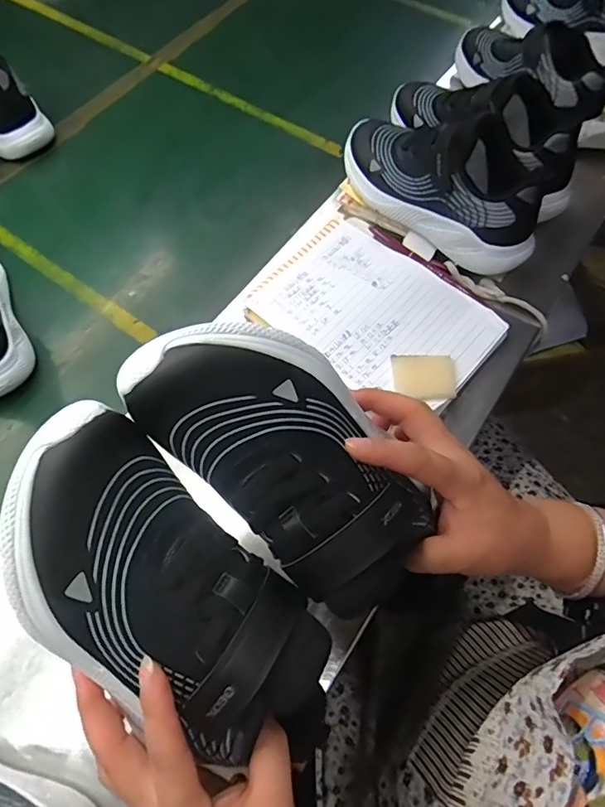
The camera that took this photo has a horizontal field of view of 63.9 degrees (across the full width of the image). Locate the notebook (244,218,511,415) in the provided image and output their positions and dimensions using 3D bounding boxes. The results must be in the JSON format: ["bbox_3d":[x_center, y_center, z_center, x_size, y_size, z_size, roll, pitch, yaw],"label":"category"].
[{"bbox_3d":[0.068,-0.089,0.463,0.211,0.016,0.144,38,68,16],"label":"notebook"}]

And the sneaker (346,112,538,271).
[{"bbox_3d":[0.135,-0.226,0.471,0.216,0.102,0.085,39,69,17],"label":"sneaker"}]

